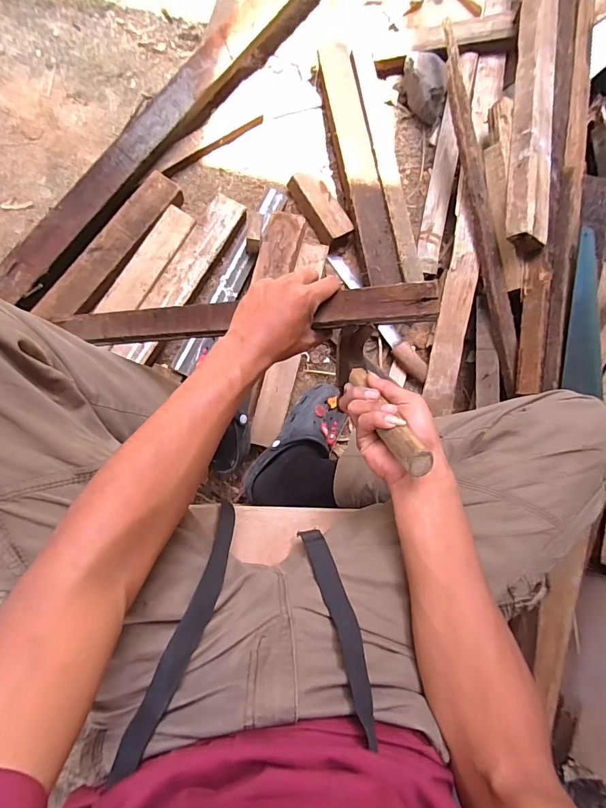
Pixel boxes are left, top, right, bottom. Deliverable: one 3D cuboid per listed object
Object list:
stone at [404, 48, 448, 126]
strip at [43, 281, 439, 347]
[{"bbox_3d":[0.253,-0.656,0.875,0.062,0.075,0.125,-16,85,-8],"label":"stone"},{"bbox_3d":[-0.072,-0.098,0.484,0.431,0.038,0.038,-2,83,12],"label":"strip"}]

